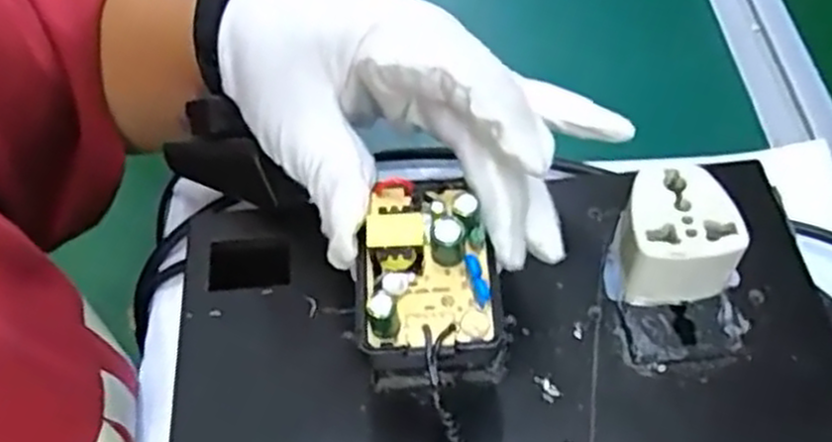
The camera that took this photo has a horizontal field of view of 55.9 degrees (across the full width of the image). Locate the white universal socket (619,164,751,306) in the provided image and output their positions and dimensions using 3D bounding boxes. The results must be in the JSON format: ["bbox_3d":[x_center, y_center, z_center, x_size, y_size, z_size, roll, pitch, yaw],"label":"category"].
[{"bbox_3d":[0.090,0.005,0.269,0.039,0.032,0.037,6,55,8],"label":"white universal socket"}]

